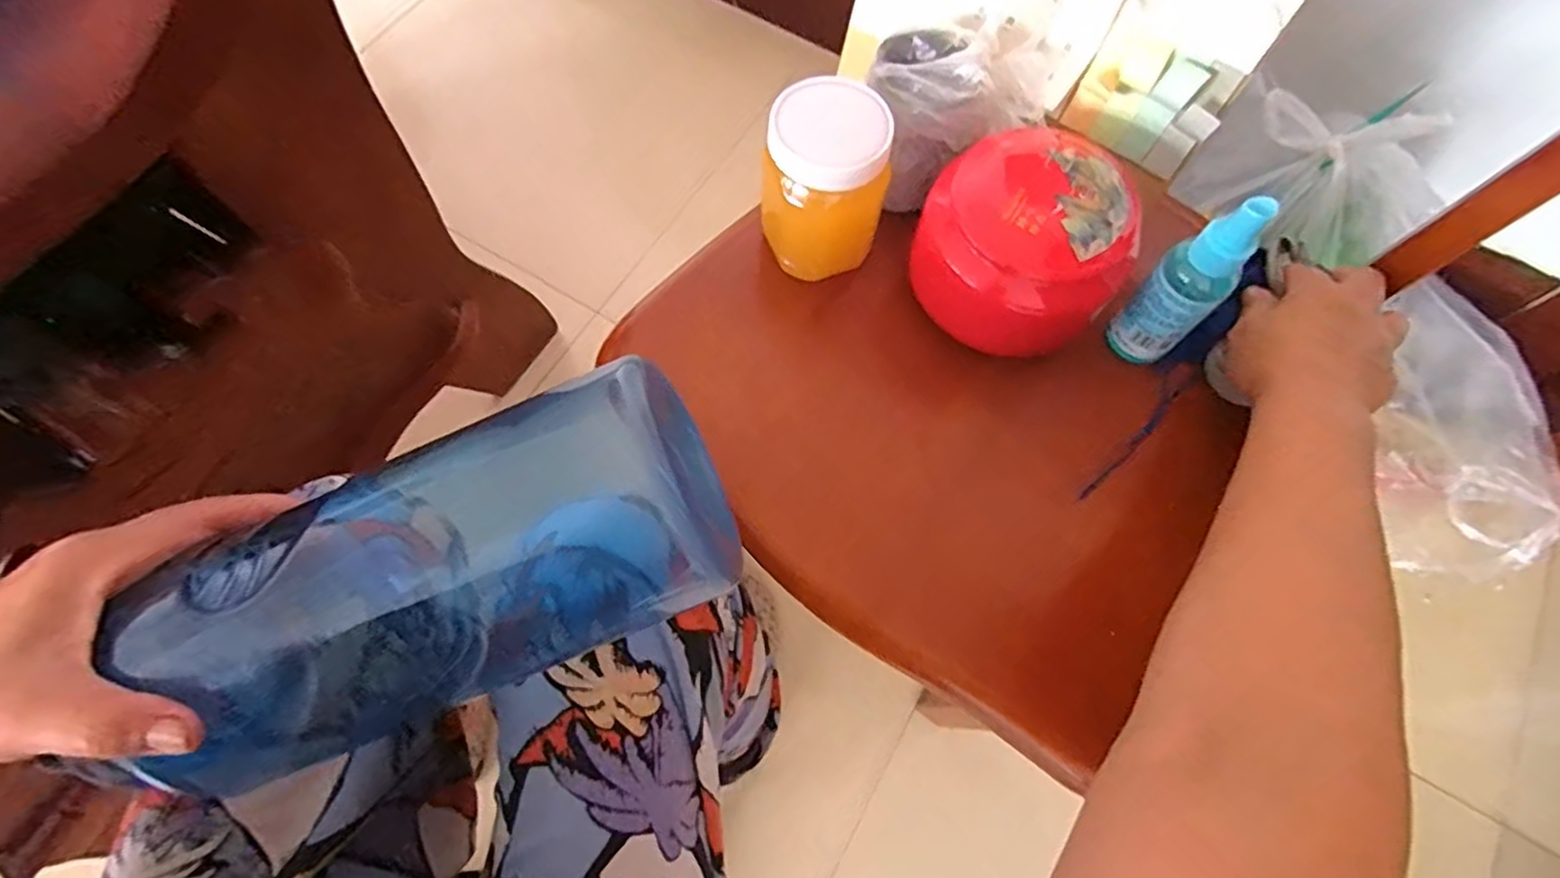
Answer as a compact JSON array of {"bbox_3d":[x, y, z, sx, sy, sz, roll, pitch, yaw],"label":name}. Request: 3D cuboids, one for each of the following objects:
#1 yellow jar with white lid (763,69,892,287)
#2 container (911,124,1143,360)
[{"bbox_3d":[0.024,-0.157,0.438,0.078,0.116,0.066,-3,70,-2],"label":"yellow jar with white lid"},{"bbox_3d":[0.152,-0.136,0.442,0.115,0.105,0.136,16,70,4],"label":"container"}]

